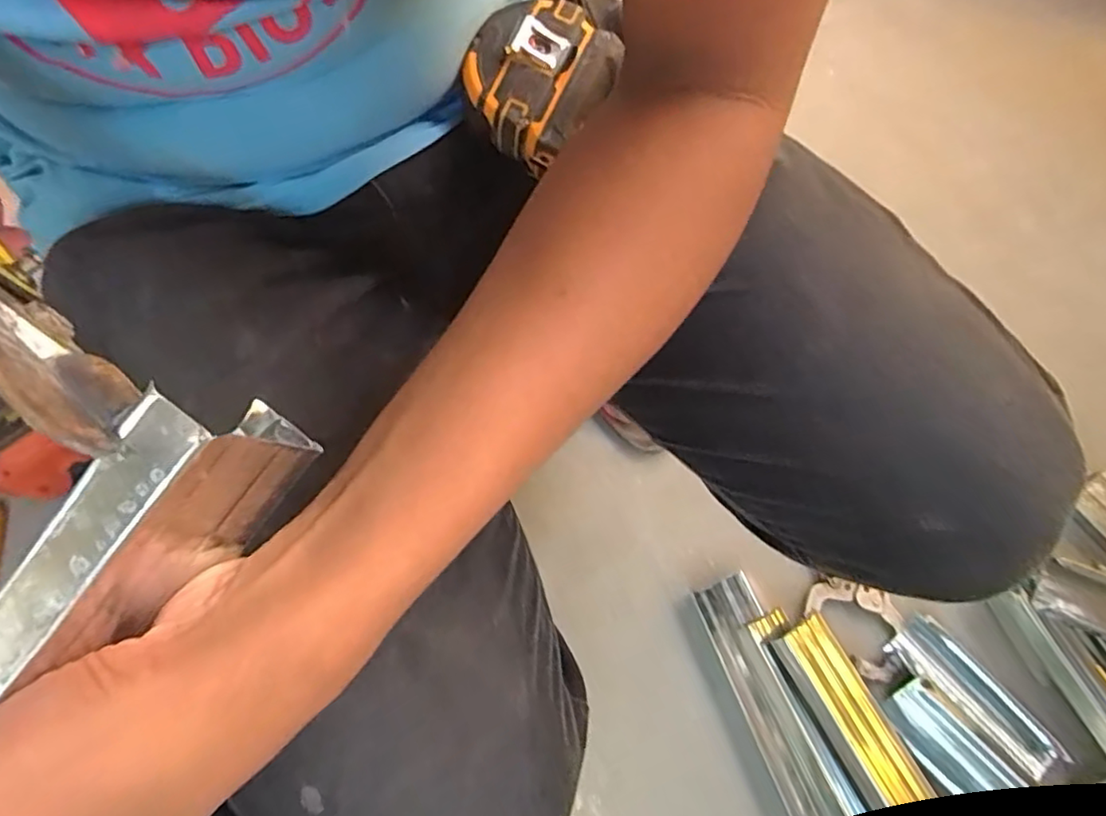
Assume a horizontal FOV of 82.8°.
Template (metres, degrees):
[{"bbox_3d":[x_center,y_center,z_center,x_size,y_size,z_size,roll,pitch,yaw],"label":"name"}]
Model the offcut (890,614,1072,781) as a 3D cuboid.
[{"bbox_3d":[0.340,0.229,0.505,0.047,0.019,0.132,-43,72,-13],"label":"offcut"}]

